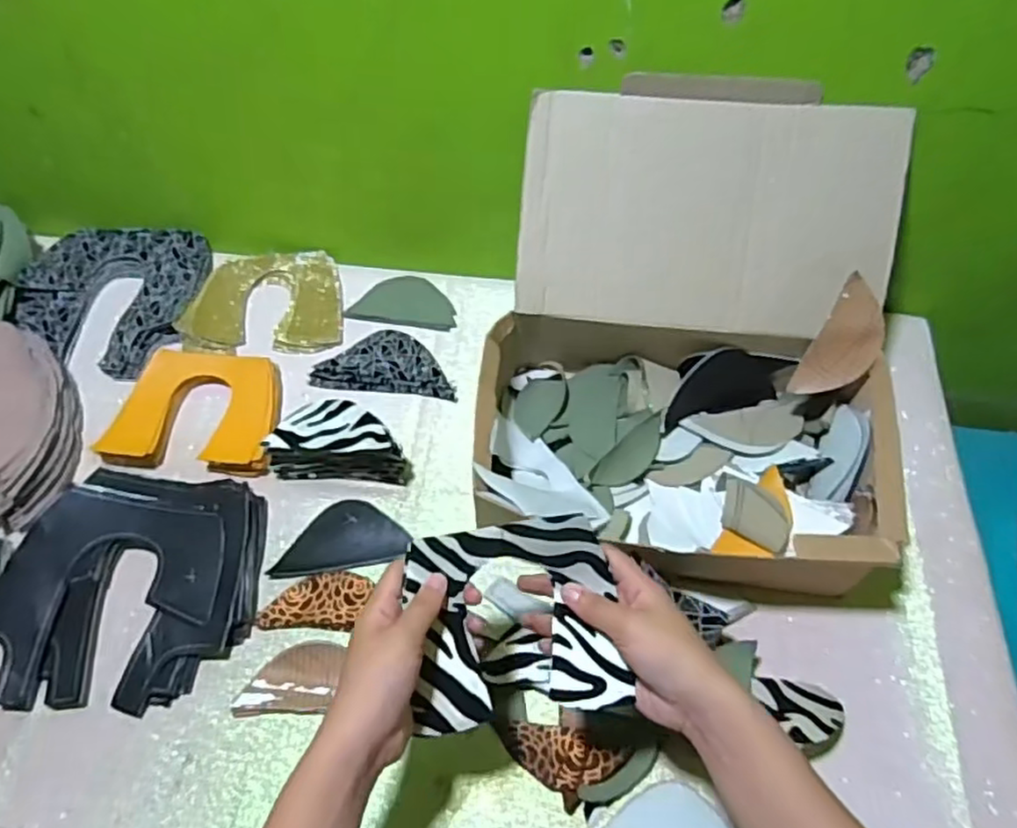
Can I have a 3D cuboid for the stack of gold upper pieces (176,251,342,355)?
[{"bbox_3d":[-0.265,-0.126,0.754,0.160,0.021,0.132,-3,57,-2],"label":"stack of gold upper pieces"}]

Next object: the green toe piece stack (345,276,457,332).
[{"bbox_3d":[-0.113,-0.125,0.764,0.113,0.009,0.064,7,57,4],"label":"green toe piece stack"}]

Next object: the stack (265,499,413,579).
[{"bbox_3d":[-0.154,0.111,0.623,0.117,0.016,0.058,-9,57,-6],"label":"stack"}]

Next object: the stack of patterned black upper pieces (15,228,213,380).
[{"bbox_3d":[-0.432,-0.128,0.751,0.185,0.032,0.182,2,57,1],"label":"stack of patterned black upper pieces"}]

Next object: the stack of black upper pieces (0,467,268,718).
[{"bbox_3d":[-0.318,0.140,0.571,0.204,0.035,0.187,3,57,1],"label":"stack of black upper pieces"}]

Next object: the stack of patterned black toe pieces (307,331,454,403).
[{"bbox_3d":[-0.126,-0.056,0.716,0.145,0.010,0.076,4,57,2],"label":"stack of patterned black toe pieces"}]

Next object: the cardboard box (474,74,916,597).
[{"bbox_3d":[0.153,-0.060,0.583,0.335,0.235,0.335,6,57,3],"label":"cardboard box"}]

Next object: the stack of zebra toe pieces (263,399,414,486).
[{"bbox_3d":[-0.157,0.026,0.632,0.126,0.063,0.056,0,57,0],"label":"stack of zebra toe pieces"}]

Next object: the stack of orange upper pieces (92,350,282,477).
[{"bbox_3d":[-0.295,-0.003,0.668,0.171,0.023,0.125,4,58,1],"label":"stack of orange upper pieces"}]

